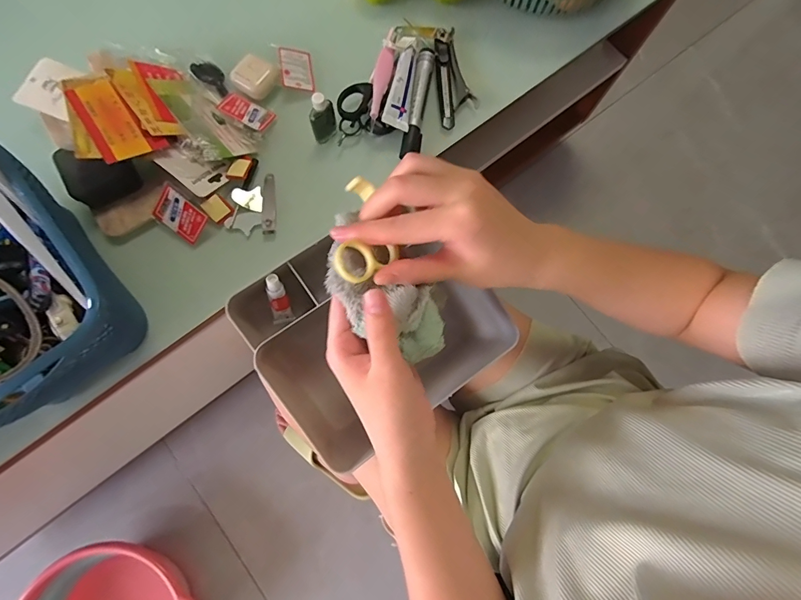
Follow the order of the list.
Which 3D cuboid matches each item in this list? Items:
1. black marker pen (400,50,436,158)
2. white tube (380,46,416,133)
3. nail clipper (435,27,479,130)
[{"bbox_3d":[0.021,-0.213,0.423,0.019,0.015,0.130,11,77,1],"label":"black marker pen"},{"bbox_3d":[0.004,-0.228,0.413,0.028,0.009,0.099,12,77,1],"label":"white tube"},{"bbox_3d":[0.062,-0.250,0.436,0.040,0.013,0.118,-4,78,-3],"label":"nail clipper"}]

